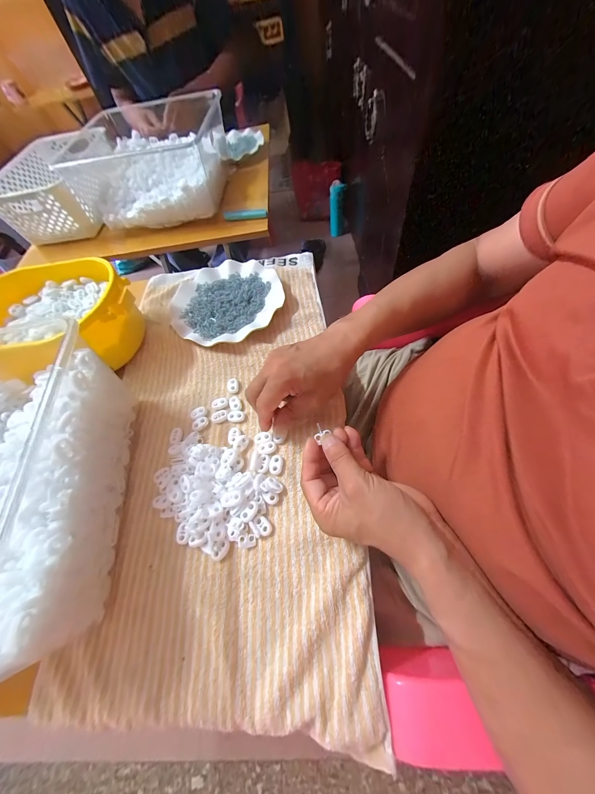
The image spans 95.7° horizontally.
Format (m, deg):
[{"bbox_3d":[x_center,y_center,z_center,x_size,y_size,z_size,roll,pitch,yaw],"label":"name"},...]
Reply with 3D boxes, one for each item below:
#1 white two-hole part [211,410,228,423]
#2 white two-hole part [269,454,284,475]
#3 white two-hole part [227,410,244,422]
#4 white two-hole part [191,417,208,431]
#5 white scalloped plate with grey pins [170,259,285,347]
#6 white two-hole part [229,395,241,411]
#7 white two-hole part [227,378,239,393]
[{"bbox_3d":[-0.103,0.025,0.355,0.023,0.005,0.015,-18,60,-1],"label":"white two-hole part"},{"bbox_3d":[-0.025,0.079,0.314,0.015,0.004,0.022,3,62,10],"label":"white two-hole part"},{"bbox_3d":[-0.081,0.025,0.352,0.022,0.005,0.015,-6,61,5],"label":"white two-hole part"},{"bbox_3d":[-0.128,0.035,0.355,0.022,0.004,0.016,-39,63,-13],"label":"white two-hole part"},{"bbox_3d":[-0.118,-0.163,0.444,0.177,0.029,0.175,-4,61,7],"label":"white scalloped plate with grey pins"},{"bbox_3d":[-0.084,0.008,0.361,0.015,0.005,0.024,-20,60,-3],"label":"white two-hole part"},{"bbox_3d":[-0.090,-0.015,0.376,0.016,0.008,0.021,-12,60,2],"label":"white two-hole part"}]

